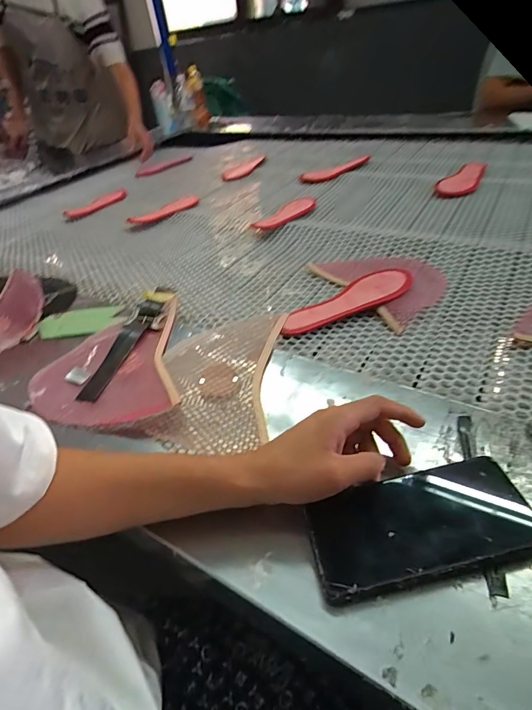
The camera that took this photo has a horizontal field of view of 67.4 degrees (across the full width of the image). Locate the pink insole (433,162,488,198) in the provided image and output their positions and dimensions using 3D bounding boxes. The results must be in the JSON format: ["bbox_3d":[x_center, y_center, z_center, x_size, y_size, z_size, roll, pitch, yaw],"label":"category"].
[{"bbox_3d":[0.476,-0.422,0.948,0.073,0.020,0.222,24,48,33],"label":"pink insole"}]

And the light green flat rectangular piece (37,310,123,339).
[{"bbox_3d":[-0.287,-0.051,0.613,0.121,0.007,0.057,-5,44,3],"label":"light green flat rectangular piece"}]

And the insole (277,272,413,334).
[{"bbox_3d":[0.120,-0.077,0.592,0.224,0.020,0.078,-27,43,-22],"label":"insole"}]

